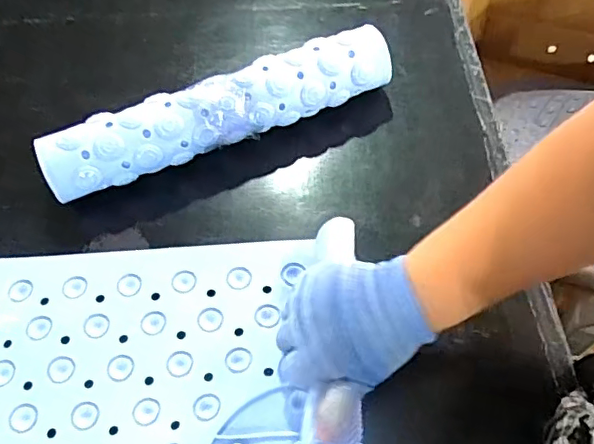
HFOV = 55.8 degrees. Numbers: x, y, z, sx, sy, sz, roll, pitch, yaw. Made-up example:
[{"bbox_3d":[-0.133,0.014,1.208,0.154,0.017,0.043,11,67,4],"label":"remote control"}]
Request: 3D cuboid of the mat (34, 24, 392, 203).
[{"bbox_3d":[-0.073,-0.108,0.570,0.355,0.066,0.056,-21,61,-10],"label":"mat"}]

